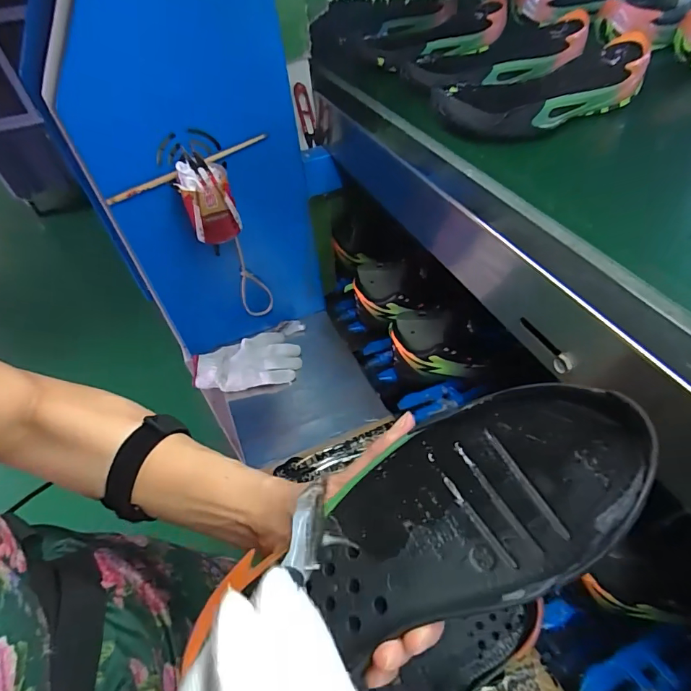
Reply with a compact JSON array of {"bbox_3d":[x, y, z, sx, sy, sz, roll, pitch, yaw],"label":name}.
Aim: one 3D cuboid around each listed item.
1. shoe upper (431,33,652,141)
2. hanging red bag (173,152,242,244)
[{"bbox_3d":[0.222,-0.289,0.493,0.260,0.048,0.107,-19,48,-11],"label":"shoe upper"},{"bbox_3d":[-0.185,-0.200,0.592,0.065,0.104,0.061,-13,47,-6],"label":"hanging red bag"}]

